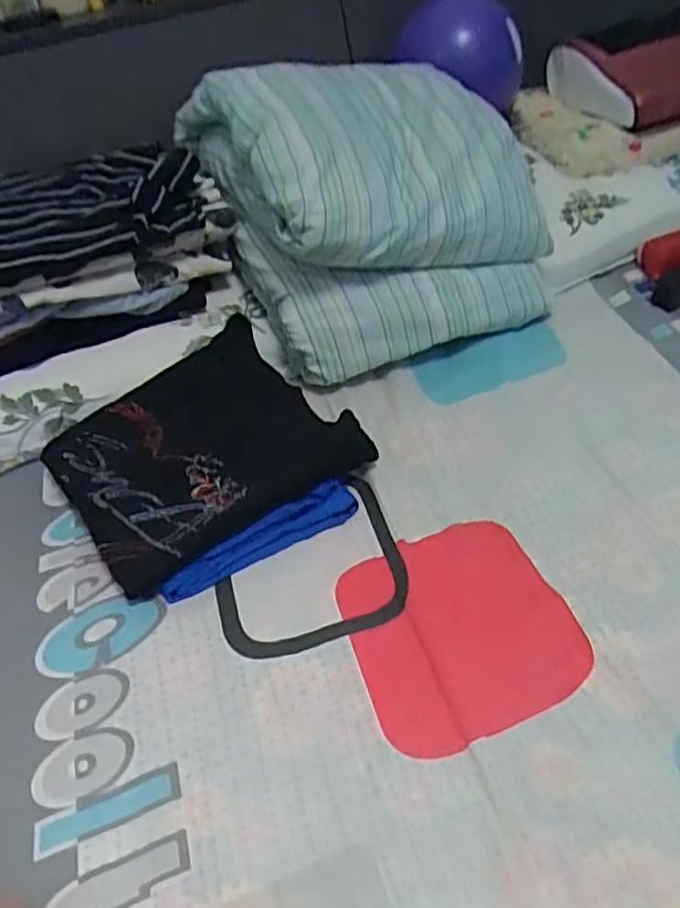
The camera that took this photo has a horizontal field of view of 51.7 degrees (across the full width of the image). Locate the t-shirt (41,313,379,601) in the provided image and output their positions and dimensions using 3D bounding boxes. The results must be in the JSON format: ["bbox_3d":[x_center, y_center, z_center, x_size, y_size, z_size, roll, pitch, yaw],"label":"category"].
[{"bbox_3d":[-0.151,-0.009,0.747,0.279,0.032,0.251,-34,57,-20],"label":"t-shirt"}]

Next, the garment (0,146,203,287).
[{"bbox_3d":[-0.354,-0.279,0.816,0.371,0.063,0.218,-28,47,-19],"label":"garment"}]

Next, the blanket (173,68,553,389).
[{"bbox_3d":[0.030,-0.331,0.929,0.358,0.292,0.400,-21,45,-14],"label":"blanket"}]

